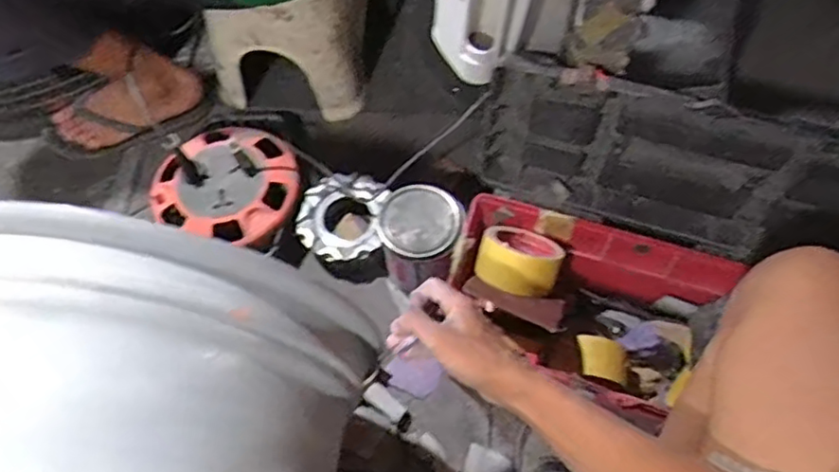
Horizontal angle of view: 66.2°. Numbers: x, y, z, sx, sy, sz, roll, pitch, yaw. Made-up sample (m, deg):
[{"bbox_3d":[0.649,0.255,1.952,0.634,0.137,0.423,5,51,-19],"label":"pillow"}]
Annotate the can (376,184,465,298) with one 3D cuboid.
[{"bbox_3d":[0.003,0.002,0.815,0.099,0.097,0.108,-1,63,2],"label":"can"}]

